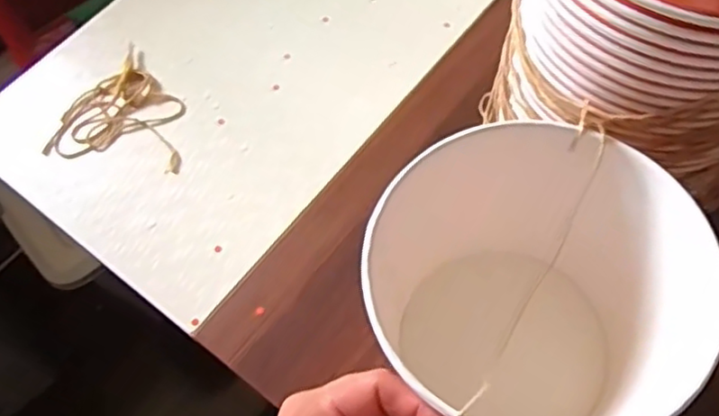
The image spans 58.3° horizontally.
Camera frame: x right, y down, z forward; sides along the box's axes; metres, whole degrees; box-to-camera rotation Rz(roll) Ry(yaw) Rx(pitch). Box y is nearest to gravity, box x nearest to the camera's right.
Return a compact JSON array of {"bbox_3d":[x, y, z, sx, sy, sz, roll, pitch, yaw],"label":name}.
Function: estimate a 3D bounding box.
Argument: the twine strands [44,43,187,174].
[{"bbox_3d":[-0.186,-0.083,0.527,0.108,0.006,0.107,8,61,8],"label":"twine strands"}]

